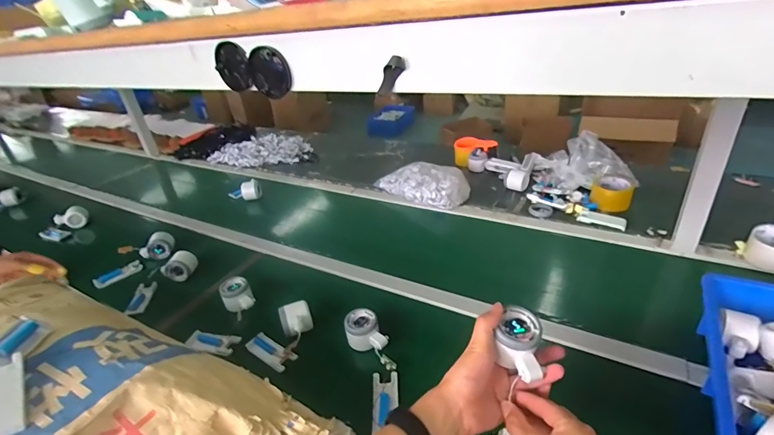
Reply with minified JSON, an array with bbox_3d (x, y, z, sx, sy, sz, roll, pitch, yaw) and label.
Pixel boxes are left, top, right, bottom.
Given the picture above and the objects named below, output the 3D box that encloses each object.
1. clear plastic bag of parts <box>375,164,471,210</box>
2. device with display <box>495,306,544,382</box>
[{"bbox_3d":[0.105,-0.100,1.196,0.156,0.085,0.306,-31,37,-34],"label":"clear plastic bag of parts"},{"bbox_3d":[0.154,0.147,0.464,0.048,0.045,0.072,4,32,19],"label":"device with display"}]

